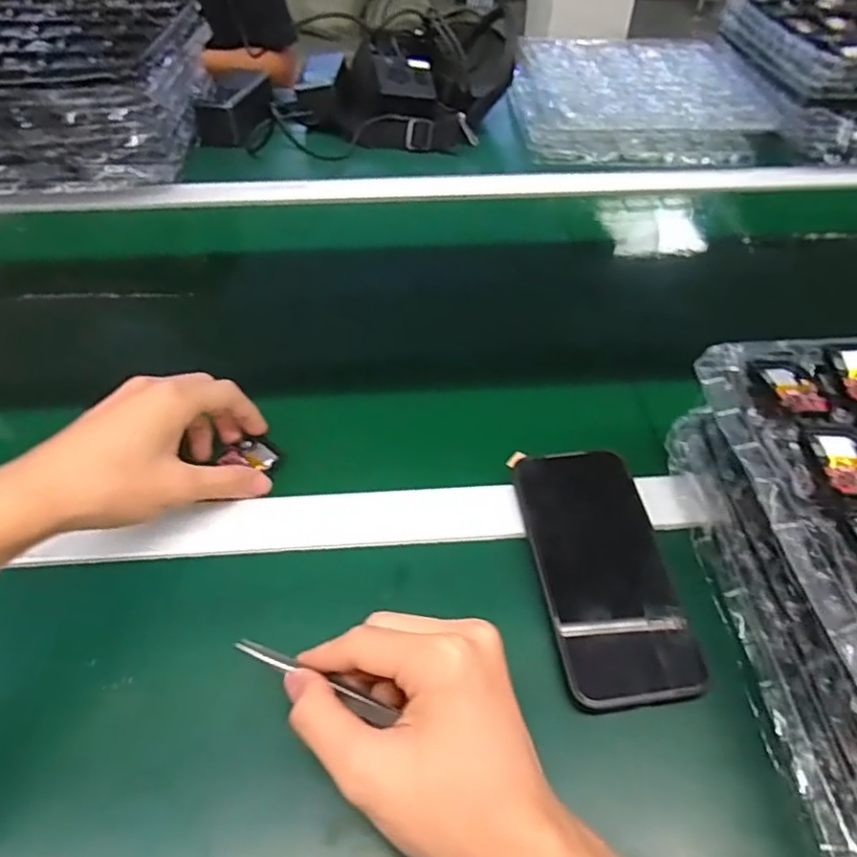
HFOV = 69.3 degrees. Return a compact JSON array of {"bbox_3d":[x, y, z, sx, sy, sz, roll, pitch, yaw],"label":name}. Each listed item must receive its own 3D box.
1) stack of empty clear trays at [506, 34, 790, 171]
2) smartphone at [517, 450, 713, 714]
[{"bbox_3d":[0.277,-0.446,0.829,0.307,0.052,0.326,1,48,0],"label":"stack of empty clear trays"},{"bbox_3d":[0.104,0.081,0.374,0.075,0.008,0.159,-5,54,-4],"label":"smartphone"}]

